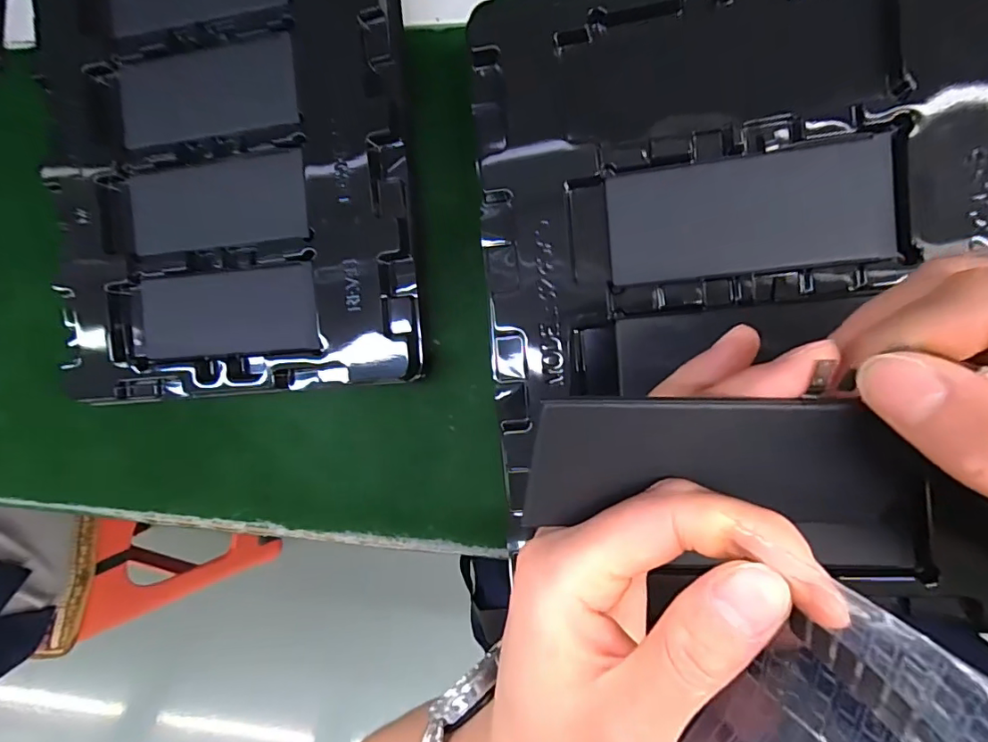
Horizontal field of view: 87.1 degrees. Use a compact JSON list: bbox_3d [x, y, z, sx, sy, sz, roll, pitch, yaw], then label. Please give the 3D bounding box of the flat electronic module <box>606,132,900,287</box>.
[{"bbox_3d":[0.104,-0.065,0.216,0.108,0.009,0.047,-4,93,9],"label":"flat electronic module"}]

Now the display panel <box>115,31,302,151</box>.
[{"bbox_3d":[-0.161,-0.154,0.291,0.107,0.007,0.045,-4,94,8],"label":"display panel"}]

